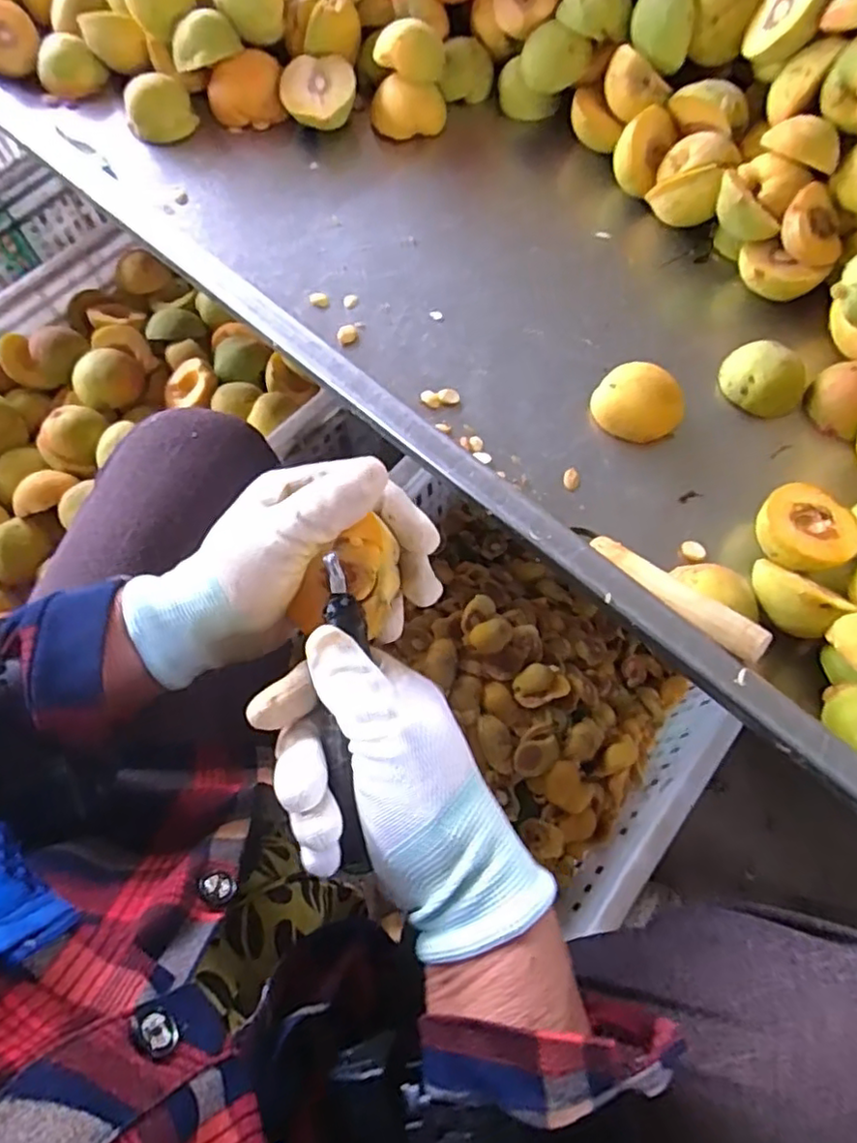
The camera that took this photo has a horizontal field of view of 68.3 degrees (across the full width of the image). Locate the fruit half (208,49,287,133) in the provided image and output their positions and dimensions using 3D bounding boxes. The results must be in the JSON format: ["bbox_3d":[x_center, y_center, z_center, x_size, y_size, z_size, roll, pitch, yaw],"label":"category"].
[{"bbox_3d":[-0.166,-0.440,0.580,0.067,0.055,0.039,-10,37,4],"label":"fruit half"}]

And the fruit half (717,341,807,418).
[{"bbox_3d":[0.242,-0.139,0.462,0.059,0.039,0.049,36,74,13],"label":"fruit half"}]

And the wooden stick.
[{"bbox_3d":[0.141,0.013,0.366,0.019,0.014,0.112,-39,53,-13],"label":"wooden stick"}]

